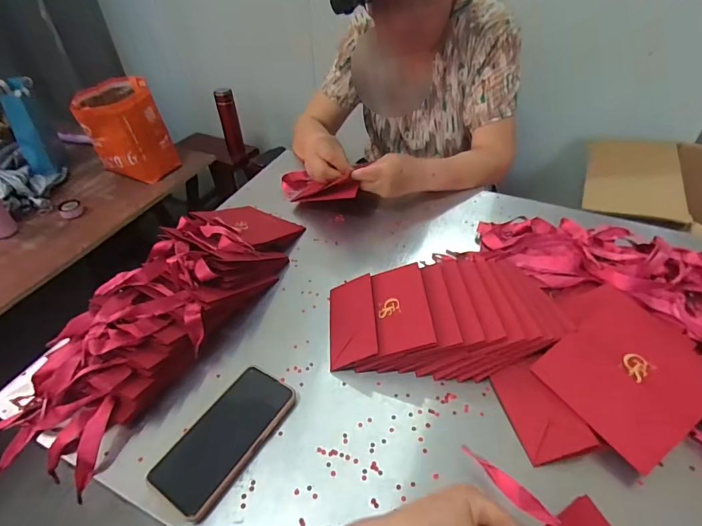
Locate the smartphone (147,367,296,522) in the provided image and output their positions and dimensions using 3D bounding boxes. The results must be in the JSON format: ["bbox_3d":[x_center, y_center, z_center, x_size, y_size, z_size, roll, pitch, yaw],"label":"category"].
[{"bbox_3d":[-0.138,0.192,0.453,0.077,0.015,0.159,23,47,25],"label":"smartphone"}]

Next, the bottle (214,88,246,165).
[{"bbox_3d":[-0.446,-0.508,1.510,0.064,0.254,0.057,-12,43,-11],"label":"bottle"}]

